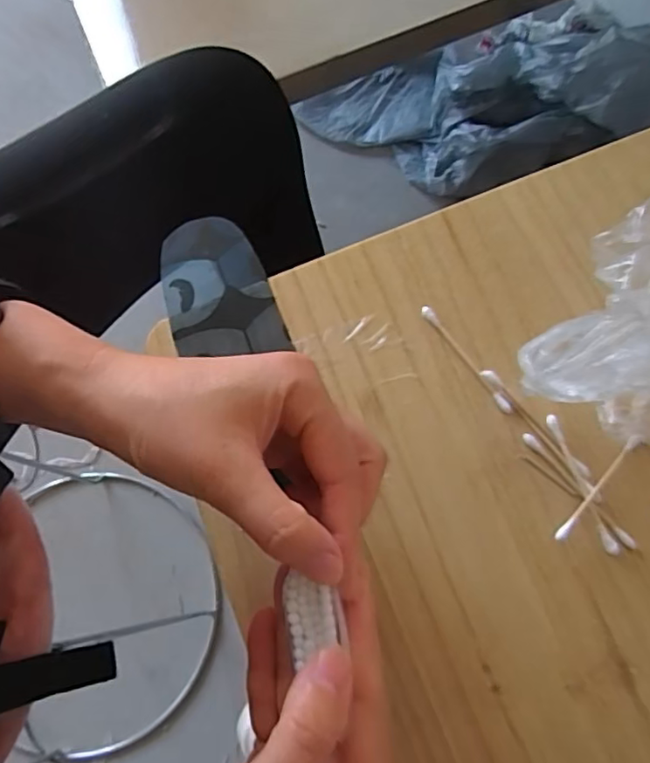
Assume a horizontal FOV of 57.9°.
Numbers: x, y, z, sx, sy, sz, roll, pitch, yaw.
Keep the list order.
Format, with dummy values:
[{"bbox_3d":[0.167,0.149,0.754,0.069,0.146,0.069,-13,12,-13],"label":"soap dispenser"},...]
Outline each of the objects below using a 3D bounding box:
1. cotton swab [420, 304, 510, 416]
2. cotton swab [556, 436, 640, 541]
[{"bbox_3d":[0.076,-0.012,0.316,0.006,0.005,0.072,-34,74,-8],"label":"cotton swab"},{"bbox_3d":[0.135,0.052,0.290,0.005,0.006,0.068,42,78,13],"label":"cotton swab"}]

